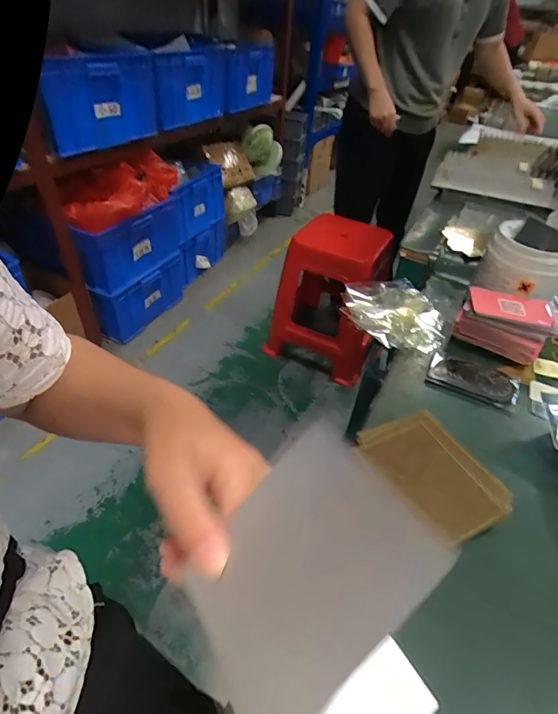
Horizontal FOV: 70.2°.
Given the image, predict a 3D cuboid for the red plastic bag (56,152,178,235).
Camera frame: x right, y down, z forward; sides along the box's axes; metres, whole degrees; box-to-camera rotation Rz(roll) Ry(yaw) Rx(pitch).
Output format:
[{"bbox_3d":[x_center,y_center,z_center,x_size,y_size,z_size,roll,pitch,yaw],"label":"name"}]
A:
[{"bbox_3d":[-0.533,-0.573,1.370,0.218,0.129,0.454,18,44,14],"label":"red plastic bag"}]

